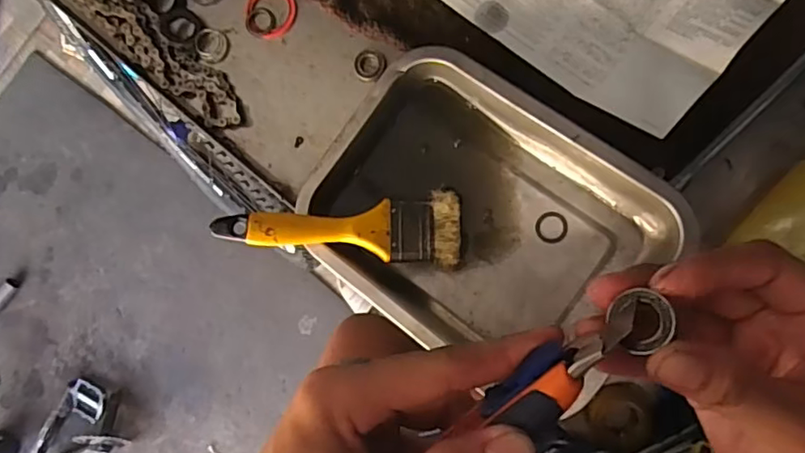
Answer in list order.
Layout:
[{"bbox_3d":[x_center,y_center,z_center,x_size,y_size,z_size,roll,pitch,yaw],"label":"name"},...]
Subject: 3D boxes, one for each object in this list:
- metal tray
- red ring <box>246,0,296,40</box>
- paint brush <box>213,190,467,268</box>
[{"bbox_3d":[0.055,-0.006,0.437,0.240,0.049,0.190,37,93,9],"label":"metal tray"},{"bbox_3d":[-0.112,-0.187,0.501,0.042,0.004,0.046,0,87,9],"label":"red ring"},{"bbox_3d":[-0.047,0.000,0.437,0.181,0.013,0.052,1,87,-3],"label":"paint brush"}]

